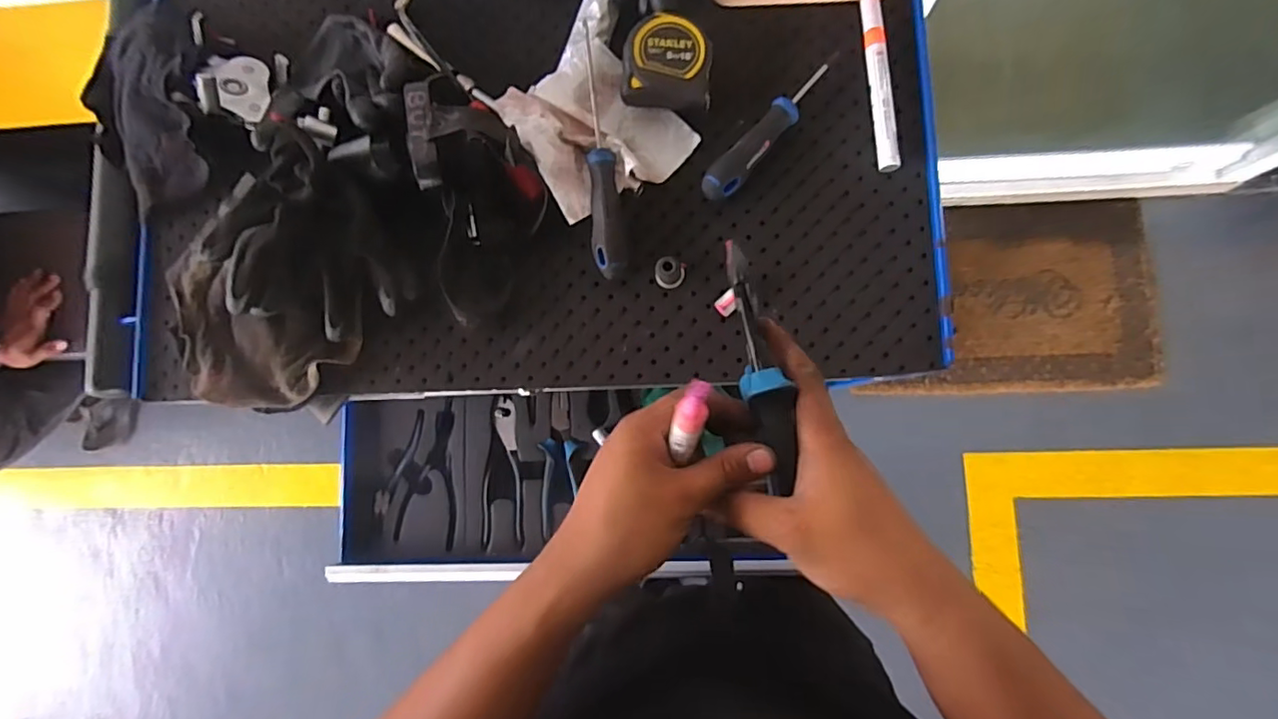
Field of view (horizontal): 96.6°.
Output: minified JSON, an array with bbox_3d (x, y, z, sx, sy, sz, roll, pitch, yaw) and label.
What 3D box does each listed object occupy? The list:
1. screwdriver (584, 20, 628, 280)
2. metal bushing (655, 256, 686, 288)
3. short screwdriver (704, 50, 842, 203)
[{"bbox_3d":[-0.028,-0.163,0.456,0.025,0.032,0.192,-4,84,5],"label":"screwdriver"},{"bbox_3d":[0.024,-0.068,0.449,0.021,0.024,0.020,23,87,7],"label":"metal bushing"},{"bbox_3d":[0.106,-0.187,0.452,0.025,0.021,0.151,40,89,8],"label":"short screwdriver"}]

